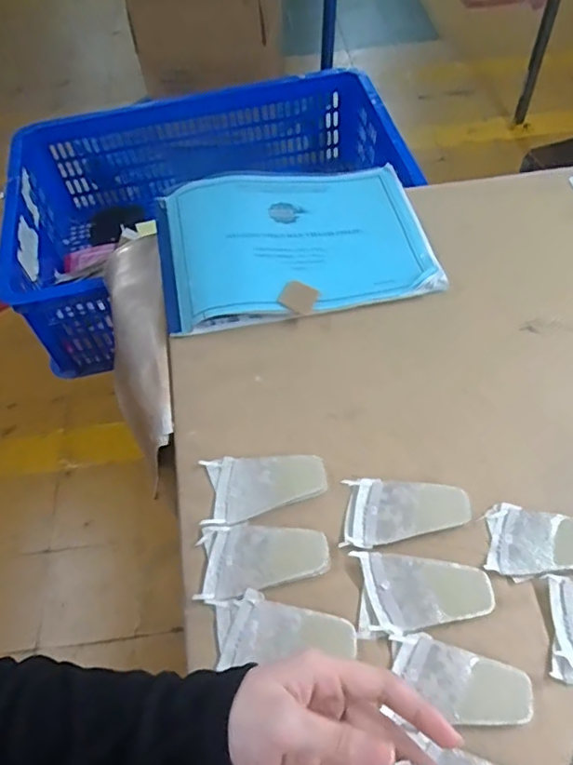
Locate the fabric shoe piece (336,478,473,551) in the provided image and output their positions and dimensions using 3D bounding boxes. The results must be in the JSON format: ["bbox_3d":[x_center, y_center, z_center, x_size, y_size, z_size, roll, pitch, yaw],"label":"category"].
[{"bbox_3d":[0.098,0.106,0.473,0.100,0.012,0.058,1,55,4],"label":"fabric shoe piece"}]

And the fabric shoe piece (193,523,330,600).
[{"bbox_3d":[-0.019,0.137,0.457,0.101,0.004,0.055,-7,55,-1],"label":"fabric shoe piece"}]

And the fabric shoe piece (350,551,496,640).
[{"bbox_3d":[0.104,0.157,0.436,0.100,0.009,0.058,-4,55,1],"label":"fabric shoe piece"}]

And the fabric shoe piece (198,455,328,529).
[{"bbox_3d":[-0.019,0.091,0.492,0.104,0.010,0.061,-5,55,0],"label":"fabric shoe piece"}]

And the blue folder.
[{"bbox_3d":[0.009,-0.156,0.642,0.292,0.051,0.194,-10,55,-3],"label":"blue folder"}]

